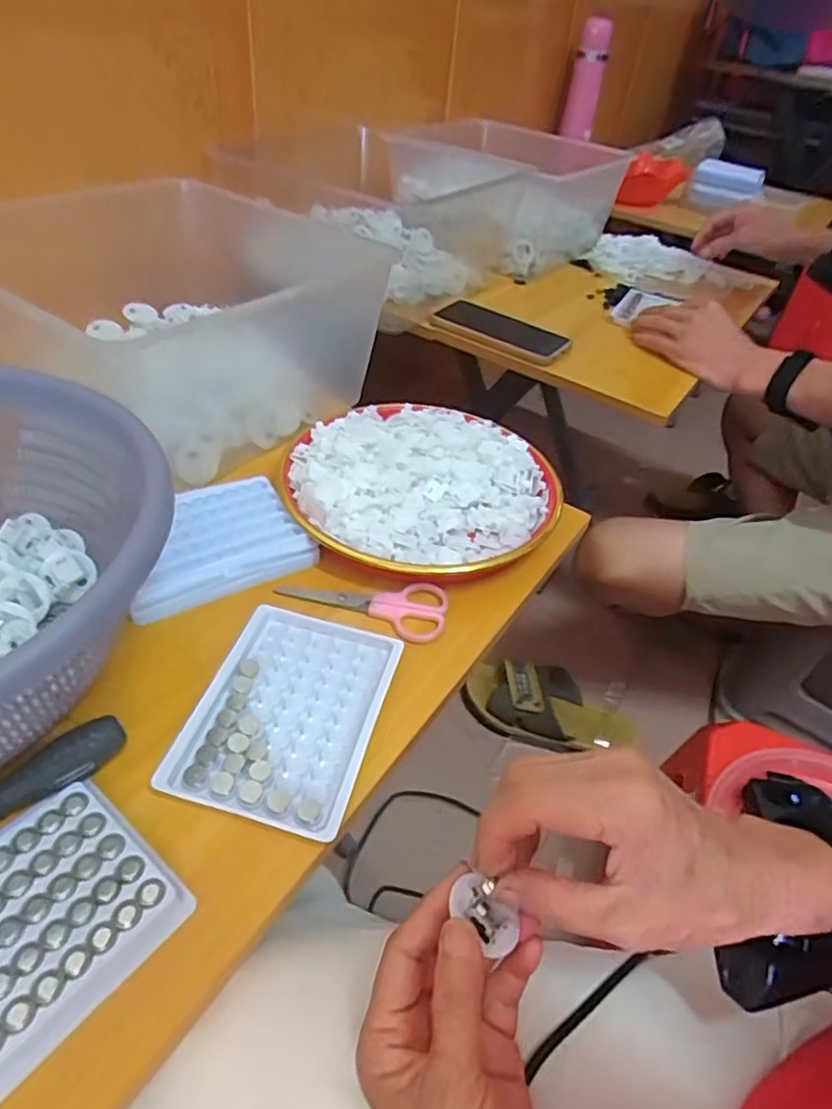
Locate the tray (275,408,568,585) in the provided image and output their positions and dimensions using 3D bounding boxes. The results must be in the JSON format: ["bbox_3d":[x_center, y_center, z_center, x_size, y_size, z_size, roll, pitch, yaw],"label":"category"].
[{"bbox_3d":[0.004,-0.058,0.505,0.210,0.033,0.197,4,43,-4],"label":"tray"}]

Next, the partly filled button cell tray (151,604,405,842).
[{"bbox_3d":[-0.071,0.088,0.359,0.096,0.009,0.128,14,43,7],"label":"partly filled button cell tray"}]

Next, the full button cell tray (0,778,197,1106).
[{"bbox_3d":[-0.172,0.164,0.262,0.093,0.008,0.126,31,48,24],"label":"full button cell tray"}]

